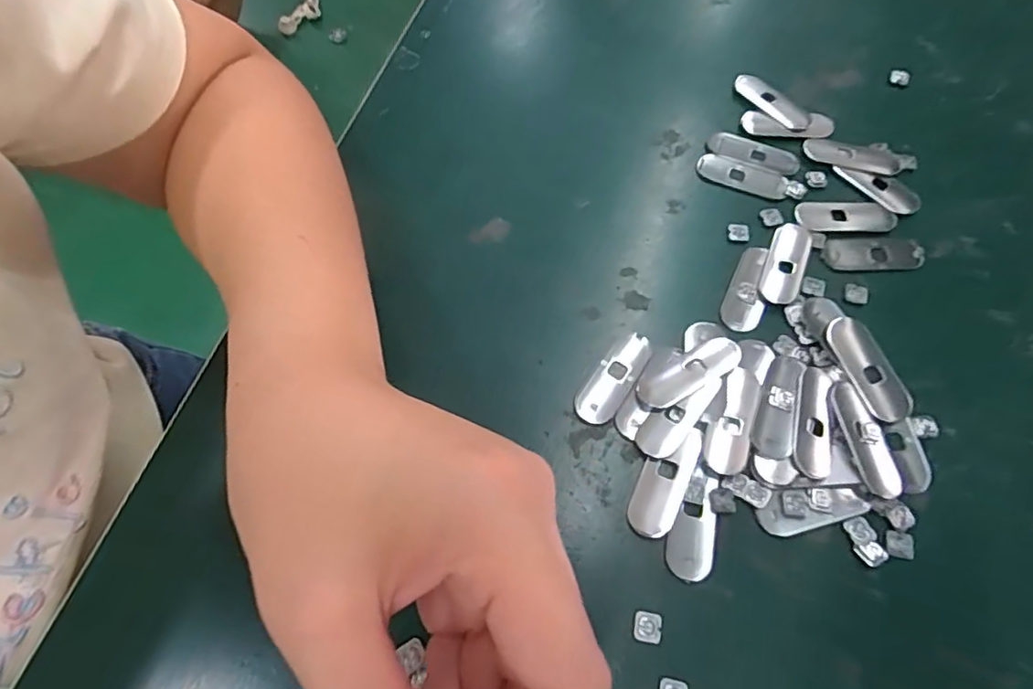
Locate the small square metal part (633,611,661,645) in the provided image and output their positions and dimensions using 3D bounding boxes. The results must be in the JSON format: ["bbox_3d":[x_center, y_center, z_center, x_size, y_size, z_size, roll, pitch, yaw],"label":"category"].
[{"bbox_3d":[0.051,0.109,0.221,0.011,0.004,0.010,10,66,5],"label":"small square metal part"}]

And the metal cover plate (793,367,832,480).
[{"bbox_3d":[0.131,0.033,0.250,0.017,0.004,0.050,14,67,7],"label":"metal cover plate"}]

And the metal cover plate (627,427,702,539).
[{"bbox_3d":[0.063,0.057,0.242,0.019,0.004,0.049,25,68,11],"label":"metal cover plate"}]

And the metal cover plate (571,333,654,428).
[{"bbox_3d":[0.045,0.014,0.265,0.019,0.004,0.049,30,70,13],"label":"metal cover plate"}]

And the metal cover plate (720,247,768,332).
[{"bbox_3d":[0.115,-0.028,0.283,0.018,0.004,0.050,23,68,11],"label":"metal cover plate"}]

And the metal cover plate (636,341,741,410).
[{"bbox_3d":[0.079,0.012,0.263,0.050,0.006,0.019,-26,68,-10],"label":"metal cover plate"}]

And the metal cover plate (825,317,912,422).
[{"bbox_3d":[0.159,0.011,0.261,0.021,0.004,0.049,-27,75,-6],"label":"metal cover plate"}]

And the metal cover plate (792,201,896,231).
[{"bbox_3d":[0.172,-0.067,0.299,0.051,0.004,0.017,3,66,2],"label":"metal cover plate"}]

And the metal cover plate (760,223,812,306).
[{"bbox_3d":[0.135,-0.041,0.288,0.019,0.004,0.047,21,68,10],"label":"metal cover plate"}]

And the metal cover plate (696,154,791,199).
[{"bbox_3d":[0.123,-0.093,0.311,0.048,0.004,0.018,22,68,10],"label":"metal cover plate"}]

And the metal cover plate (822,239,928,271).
[{"bbox_3d":[0.181,-0.046,0.291,0.050,0.004,0.017,0,66,1],"label":"metal cover plate"}]

